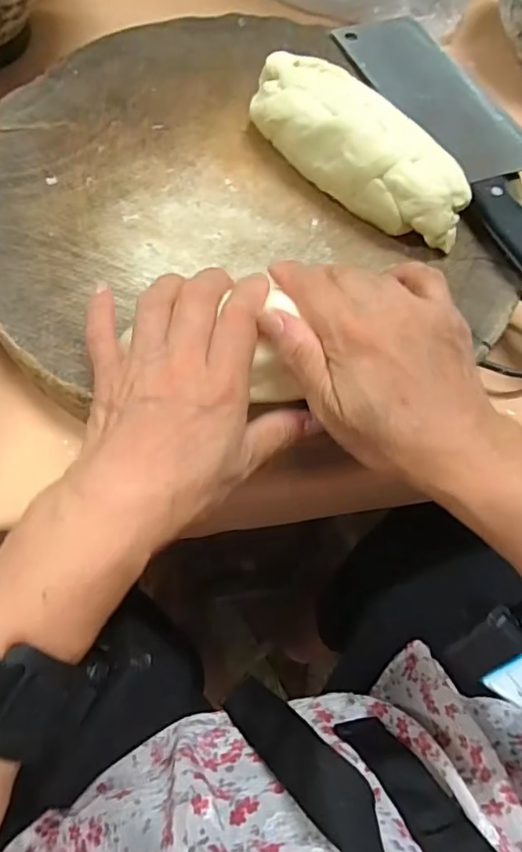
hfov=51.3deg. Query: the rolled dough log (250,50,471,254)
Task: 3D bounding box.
[{"bbox_3d":[0.055,-0.174,0.337,0.052,0.052,0.164,-37,73,-16],"label":"rolled dough log"}]

